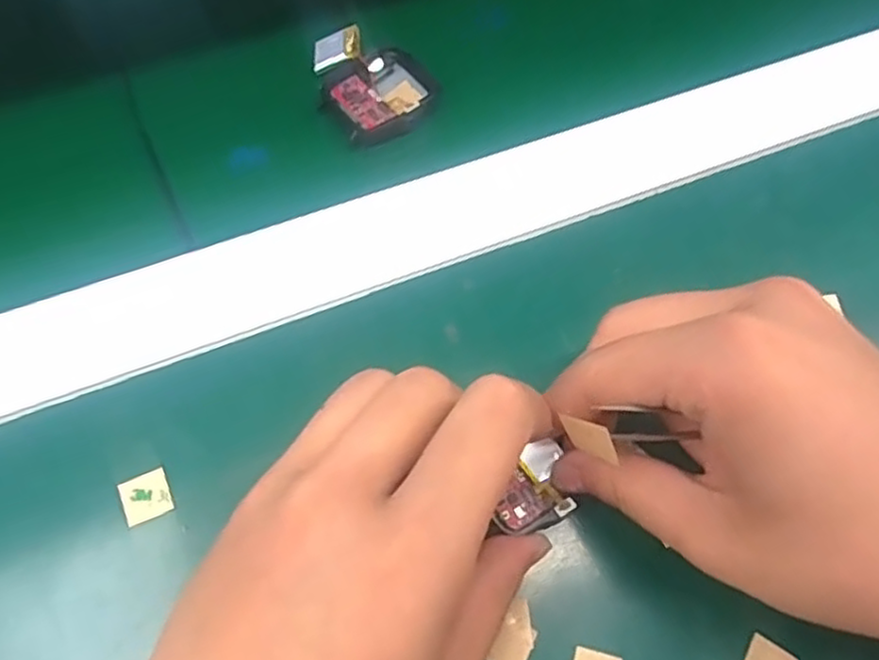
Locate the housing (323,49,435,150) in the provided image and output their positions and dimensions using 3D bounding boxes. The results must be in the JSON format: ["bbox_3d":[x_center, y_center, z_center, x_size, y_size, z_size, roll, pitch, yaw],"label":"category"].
[{"bbox_3d":[-0.023,-0.100,0.302,0.047,0.010,0.040,-29,70,-13],"label":"housing"}]

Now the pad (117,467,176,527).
[{"bbox_3d":[-0.098,0.055,0.234,0.015,0.004,0.015,-24,69,-11],"label":"pad"}]

